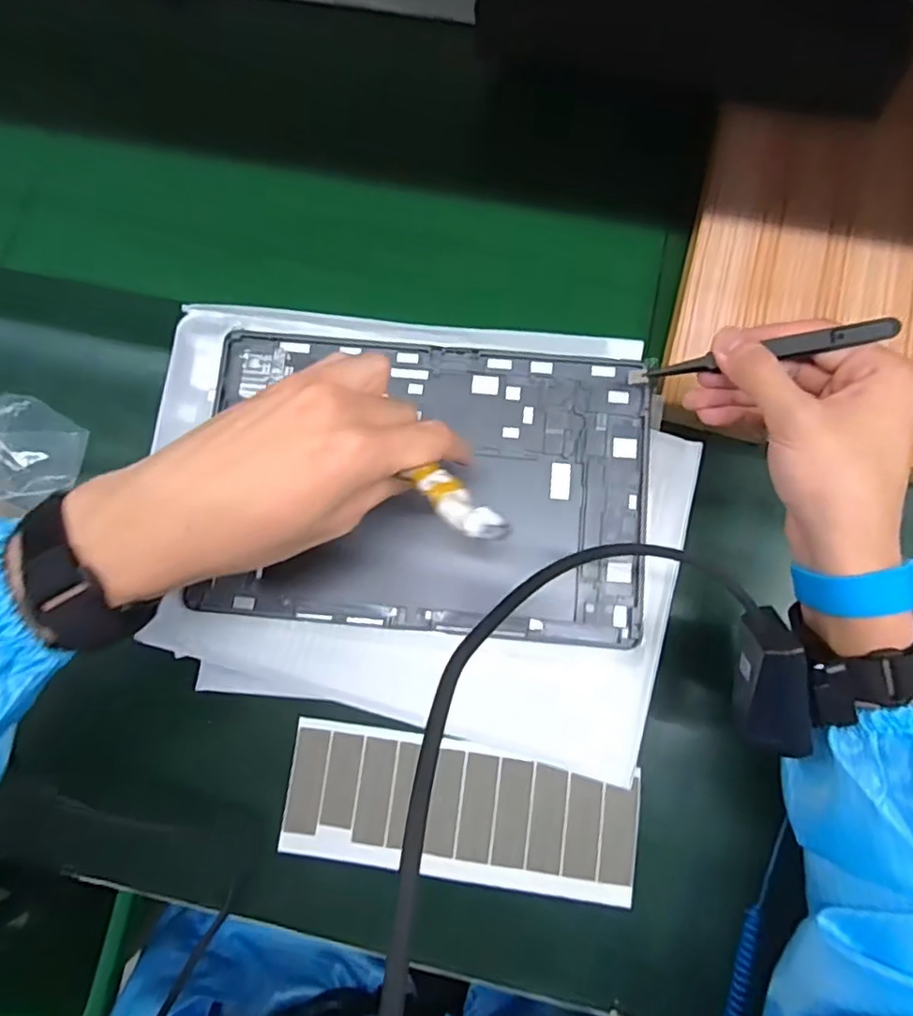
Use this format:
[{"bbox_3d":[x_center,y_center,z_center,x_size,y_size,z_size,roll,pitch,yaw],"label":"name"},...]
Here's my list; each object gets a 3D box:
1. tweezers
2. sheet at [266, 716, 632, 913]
[{"bbox_3d":[0.152,-0.079,0.304,0.111,0.007,0.010,-5,76,29],"label":"tweezers"},{"bbox_3d":[0.002,0.191,0.388,0.219,0.008,0.080,8,78,3],"label":"sheet"}]

